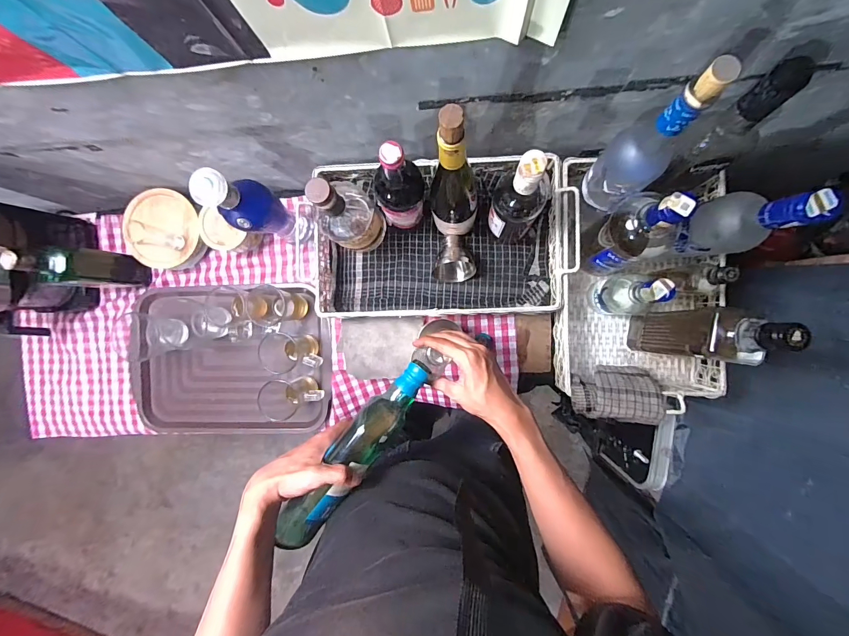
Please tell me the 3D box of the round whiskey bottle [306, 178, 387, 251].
[{"bbox_3d":[-0.123,-0.161,0.584,0.083,0.214,0.092,33,94,5],"label":"round whiskey bottle"}]

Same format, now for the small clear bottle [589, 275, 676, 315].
[{"bbox_3d":[0.301,-0.036,0.565,0.049,0.200,0.066,19,92,5],"label":"small clear bottle"}]

